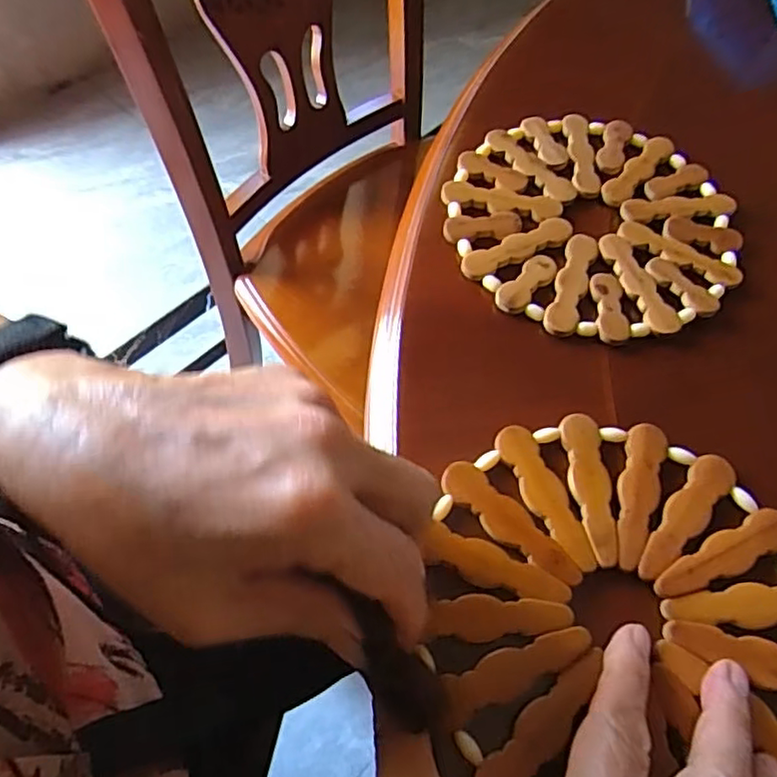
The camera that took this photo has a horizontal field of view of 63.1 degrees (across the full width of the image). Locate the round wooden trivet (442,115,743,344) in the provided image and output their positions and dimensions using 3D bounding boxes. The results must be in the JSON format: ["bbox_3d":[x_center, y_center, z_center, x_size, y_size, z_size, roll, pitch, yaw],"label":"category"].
[{"bbox_3d":[0.114,-0.095,0.355,0.154,0.006,0.156,1,61,-3],"label":"round wooden trivet"}]

